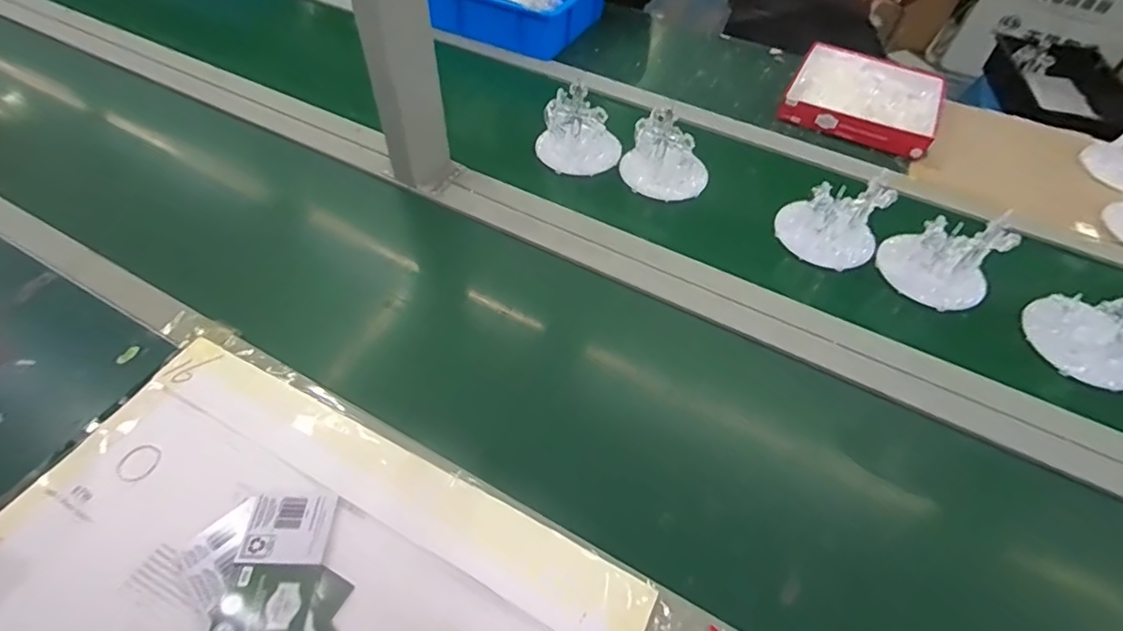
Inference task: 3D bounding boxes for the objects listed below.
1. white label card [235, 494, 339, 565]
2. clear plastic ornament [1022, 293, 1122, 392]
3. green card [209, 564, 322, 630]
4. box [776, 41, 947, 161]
[{"bbox_3d":[-0.238,0.187,0.469,0.068,0.007,0.059,1,51,-3],"label":"white label card"},{"bbox_3d":[0.628,0.005,0.605,0.104,0.118,0.123,-19,55,-18],"label":"clear plastic ornament"},{"bbox_3d":[-0.237,0.233,0.428,0.069,0.009,0.062,2,51,-2],"label":"green card"},{"bbox_3d":[0.535,-0.390,0.940,0.239,0.045,0.260,24,54,15],"label":"box"}]

